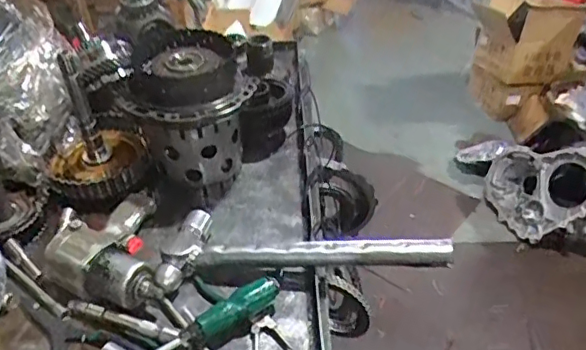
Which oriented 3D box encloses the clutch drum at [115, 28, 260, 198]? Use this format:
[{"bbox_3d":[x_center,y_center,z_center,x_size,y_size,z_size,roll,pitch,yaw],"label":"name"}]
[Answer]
[{"bbox_3d":[-0.156,-0.098,0.909,0.188,0.180,0.194,-1,39,-2],"label":"clutch drum"}]

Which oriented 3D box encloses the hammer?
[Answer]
[{"bbox_3d":[0.012,0.093,0.767,0.375,0.068,0.124,1,39,0],"label":"hammer"}]

